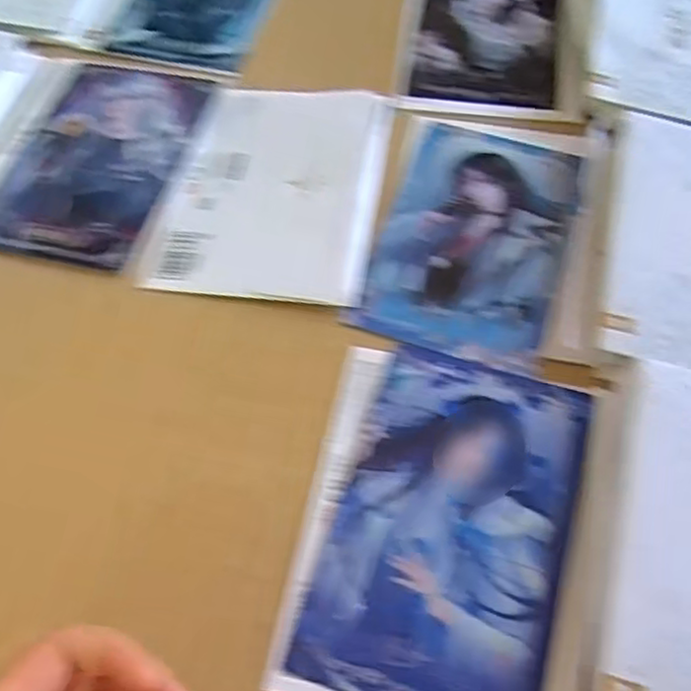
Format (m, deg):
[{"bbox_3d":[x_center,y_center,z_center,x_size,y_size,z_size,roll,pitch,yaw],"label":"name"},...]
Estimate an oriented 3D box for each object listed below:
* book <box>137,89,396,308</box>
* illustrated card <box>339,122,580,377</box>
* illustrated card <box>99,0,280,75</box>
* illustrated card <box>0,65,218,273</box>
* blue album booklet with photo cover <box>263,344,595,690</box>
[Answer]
[{"bbox_3d":[-0.043,-0.101,0.448,0.128,0.008,0.170,7,60,5],"label":"book"},{"bbox_3d":[0.077,-0.071,0.427,0.109,0.009,0.173,13,60,10],"label":"illustrated card"},{"bbox_3d":[-0.109,-0.281,0.567,0.113,0.008,0.181,13,60,7],"label":"illustrated card"},{"bbox_3d":[-0.163,-0.124,0.469,0.109,0.006,0.170,11,59,11],"label":"illustrated card"},{"bbox_3d":[0.045,0.083,0.338,0.122,0.005,0.174,11,59,9],"label":"blue album booklet with photo cover"}]

